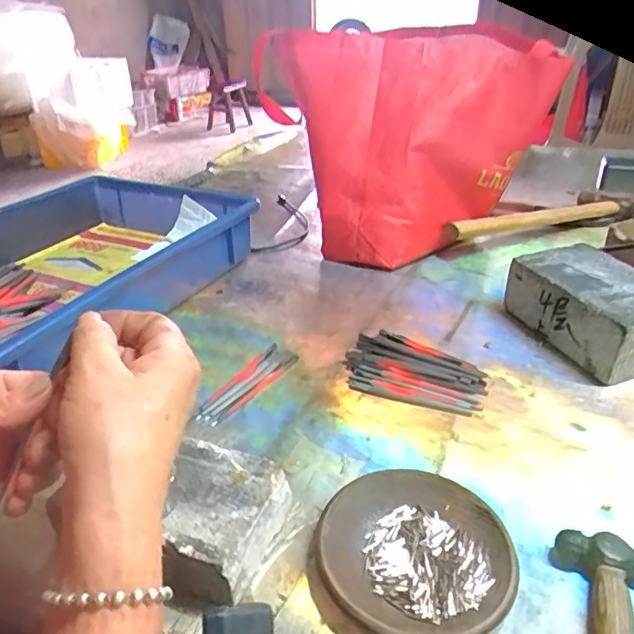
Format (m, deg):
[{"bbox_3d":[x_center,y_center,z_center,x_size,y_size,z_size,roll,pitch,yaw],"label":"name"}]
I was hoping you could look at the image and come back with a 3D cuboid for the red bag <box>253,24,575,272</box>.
[{"bbox_3d":[0.132,-0.271,0.820,0.399,0.252,0.321,-15,33,-20],"label":"red bag"}]

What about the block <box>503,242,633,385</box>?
[{"bbox_3d":[0.270,-0.009,0.540,0.106,0.064,0.153,-15,33,-20],"label":"block"}]

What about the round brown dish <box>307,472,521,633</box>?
[{"bbox_3d":[0.058,0.141,0.332,0.110,0.020,0.113,-2,31,1],"label":"round brown dish"}]

